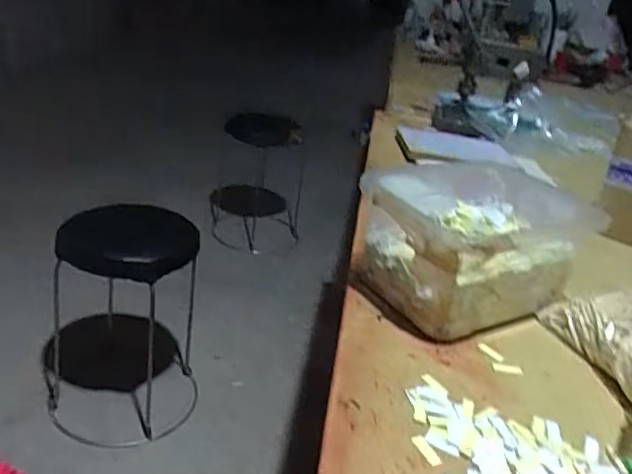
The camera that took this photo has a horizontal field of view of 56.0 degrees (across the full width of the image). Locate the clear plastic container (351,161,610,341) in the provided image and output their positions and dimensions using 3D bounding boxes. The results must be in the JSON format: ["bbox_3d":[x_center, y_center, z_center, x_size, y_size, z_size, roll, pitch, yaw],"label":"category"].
[{"bbox_3d":[0.175,0.002,0.685,0.270,0.119,0.206,-11,32,-35],"label":"clear plastic container"}]

